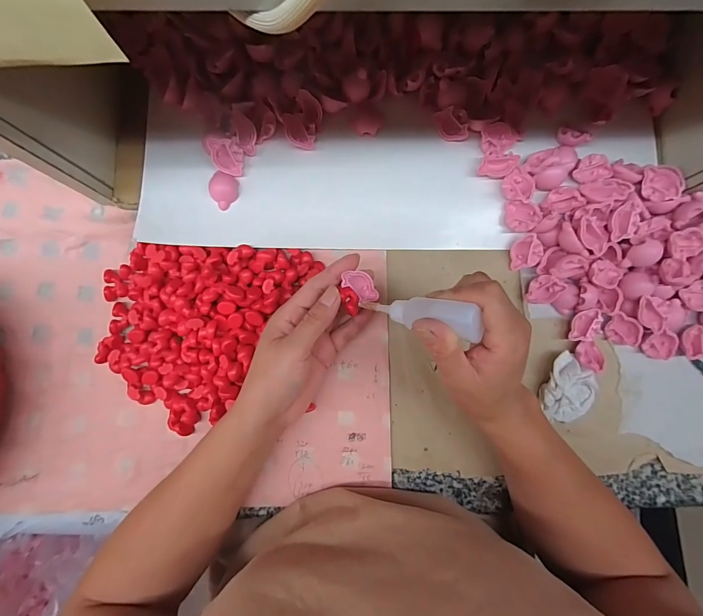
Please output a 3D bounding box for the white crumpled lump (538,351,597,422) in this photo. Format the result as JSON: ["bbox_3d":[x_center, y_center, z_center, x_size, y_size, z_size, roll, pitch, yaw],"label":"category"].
[{"bbox_3d":[0.211,0.080,0.336,0.047,0.017,0.061,26,85,2],"label":"white crumpled lump"}]

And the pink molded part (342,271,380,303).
[{"bbox_3d":[0.008,-0.019,0.296,0.036,0.004,0.021,40,80,-26],"label":"pink molded part"}]

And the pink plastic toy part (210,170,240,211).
[{"bbox_3d":[-0.125,-0.114,0.339,0.026,0.010,0.033,17,85,1],"label":"pink plastic toy part"}]

